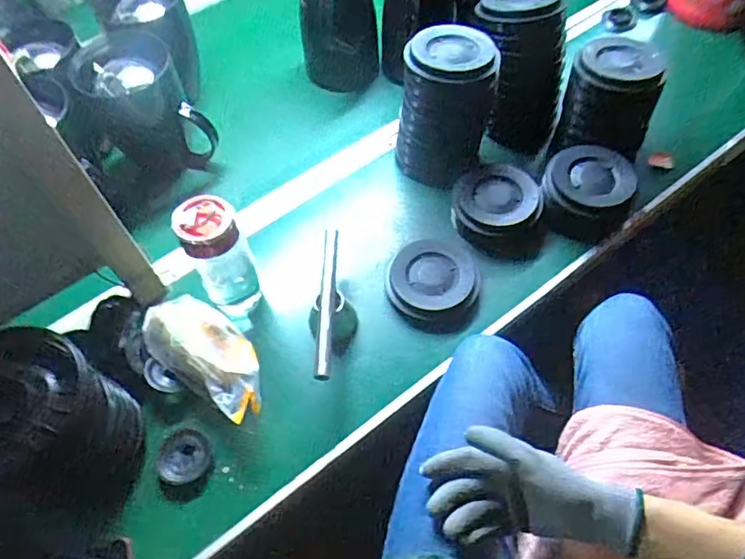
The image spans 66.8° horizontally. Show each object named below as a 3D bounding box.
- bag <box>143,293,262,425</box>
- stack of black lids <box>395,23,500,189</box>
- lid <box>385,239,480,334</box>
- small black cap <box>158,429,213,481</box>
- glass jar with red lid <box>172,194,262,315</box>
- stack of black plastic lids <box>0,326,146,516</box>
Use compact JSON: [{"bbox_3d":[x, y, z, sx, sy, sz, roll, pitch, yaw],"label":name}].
[{"bbox_3d":[-0.193,0.086,0.677,0.188,0.054,0.093,32,65,21],"label":"bag"},{"bbox_3d":[0.112,-0.248,0.860,0.128,0.237,0.117,10,59,10],"label":"stack of black lids"},{"bbox_3d":[0.080,0.006,0.756,0.116,0.039,0.121,-2,58,3],"label":"lid"},{"bbox_3d":[-0.212,0.199,0.640,0.056,0.009,0.056,-2,58,3],"label":"small black cap"},{"bbox_3d":[-0.181,-0.022,0.685,0.068,0.169,0.059,-18,58,-7],"label":"glass jar with red lid"},{"bbox_3d":[-0.325,0.148,0.575,0.126,0.183,0.139,10,59,10],"label":"stack of black plastic lids"}]

